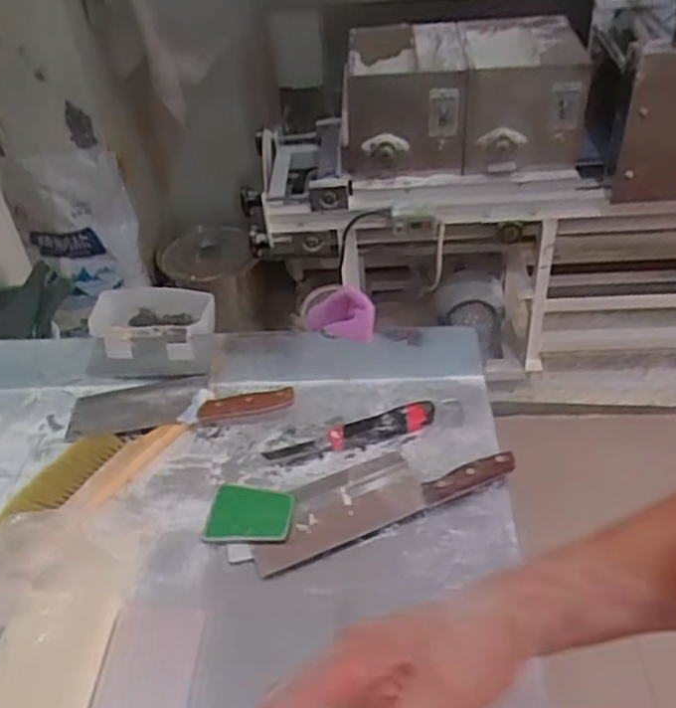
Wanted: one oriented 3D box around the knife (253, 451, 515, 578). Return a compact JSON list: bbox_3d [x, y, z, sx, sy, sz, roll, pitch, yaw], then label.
[{"bbox_3d":[0.045,0.155,0.835,0.308,0.021,0.097,-17,44,-16],"label":"knife"}]

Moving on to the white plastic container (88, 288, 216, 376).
[{"bbox_3d":[-0.245,-0.048,0.960,0.166,0.051,0.108,-1,42,3],"label":"white plastic container"}]

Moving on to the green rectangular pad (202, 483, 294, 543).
[{"bbox_3d":[-0.101,0.181,0.825,0.097,0.009,0.077,2,42,5],"label":"green rectangular pad"}]

